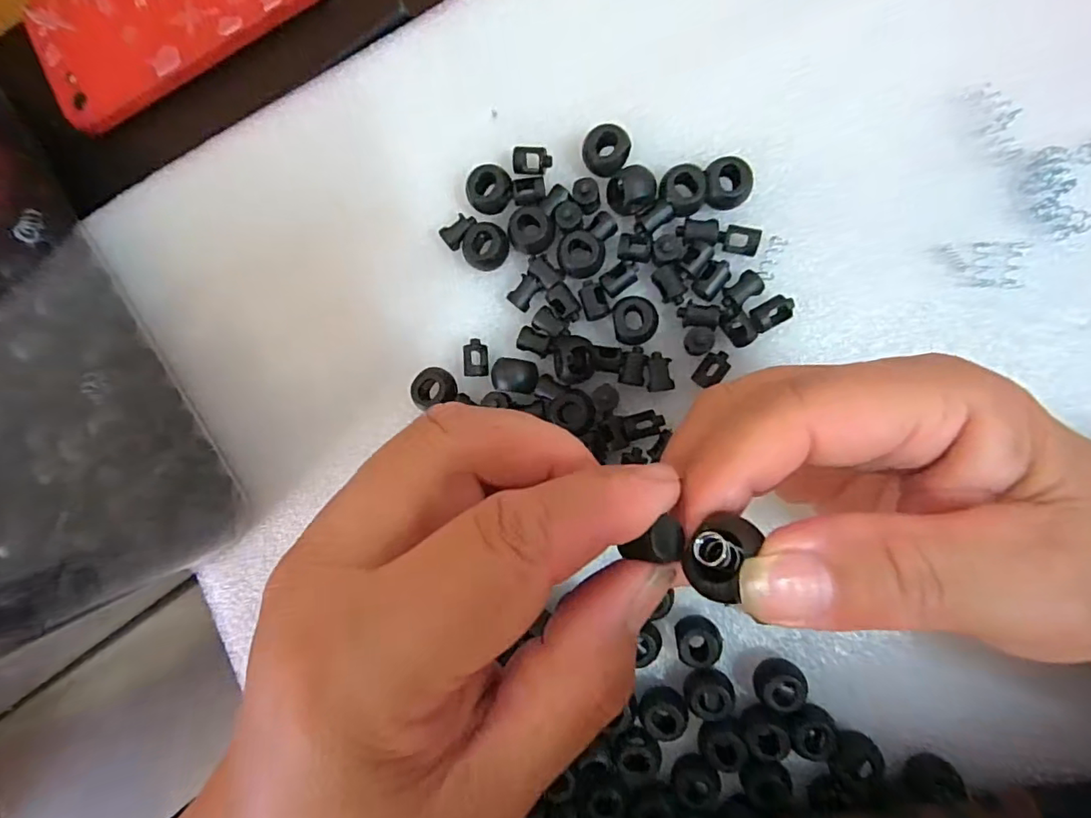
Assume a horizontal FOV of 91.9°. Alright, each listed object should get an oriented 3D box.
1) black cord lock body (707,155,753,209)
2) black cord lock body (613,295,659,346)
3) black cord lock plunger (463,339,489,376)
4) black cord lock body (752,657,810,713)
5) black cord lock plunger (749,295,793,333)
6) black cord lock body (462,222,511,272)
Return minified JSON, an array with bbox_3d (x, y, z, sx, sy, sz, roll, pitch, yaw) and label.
[{"bbox_3d":[0.067,-0.082,0.194,0.016,0.012,0.017,0,90,8],"label":"black cord lock body"},{"bbox_3d":[0.033,-0.033,0.195,0.016,0.007,0.018,-7,89,8],"label":"black cord lock body"},{"bbox_3d":[-0.027,-0.020,0.209,0.010,0.008,0.015,0,90,8],"label":"black cord lock plunger"},{"bbox_3d":[0.085,0.099,0.191,0.017,0.012,0.013,5,91,8],"label":"black cord lock body"},{"bbox_3d":[0.082,-0.035,0.193,0.015,0.008,0.010,-28,86,7],"label":"black cord lock plunger"},{"bbox_3d":[-0.023,-0.063,0.207,0.016,0.015,0.018,45,96,6],"label":"black cord lock body"}]

